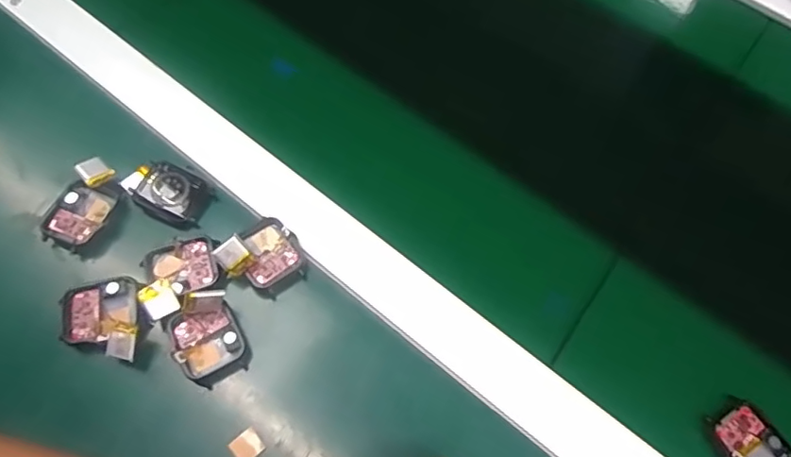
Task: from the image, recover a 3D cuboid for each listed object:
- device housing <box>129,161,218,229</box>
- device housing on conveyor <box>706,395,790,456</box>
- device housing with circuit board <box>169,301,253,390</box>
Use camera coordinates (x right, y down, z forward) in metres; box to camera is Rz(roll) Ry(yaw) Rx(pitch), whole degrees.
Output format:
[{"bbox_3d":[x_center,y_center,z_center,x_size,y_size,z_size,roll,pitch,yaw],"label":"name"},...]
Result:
[{"bbox_3d":[-0.146,-0.022,0.352,0.044,0.016,0.036,26,65,9],"label":"device housing"},{"bbox_3d":[0.207,0.126,0.313,0.040,0.007,0.045,-30,69,-17],"label":"device housing on conveyor"},{"bbox_3d":[-0.109,0.068,0.320,0.037,0.019,0.045,-27,68,-16],"label":"device housing with circuit board"}]

